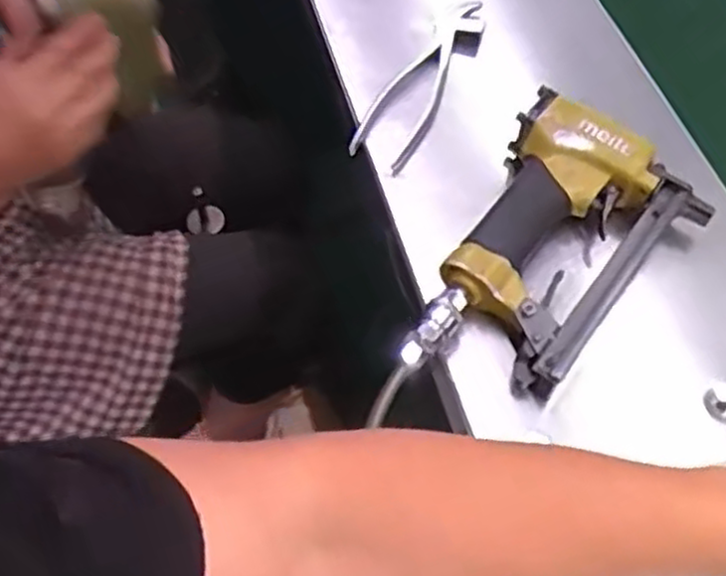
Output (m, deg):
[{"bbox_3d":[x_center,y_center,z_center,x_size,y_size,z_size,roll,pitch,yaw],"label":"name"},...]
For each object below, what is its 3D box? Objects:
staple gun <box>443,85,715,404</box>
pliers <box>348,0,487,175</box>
[{"bbox_3d":[0.124,-0.038,0.499,0.137,0.055,0.182,40,64,23],"label":"staple gun"},{"bbox_3d":[0.049,-0.168,0.606,0.047,0.028,0.182,23,58,14],"label":"pliers"}]

